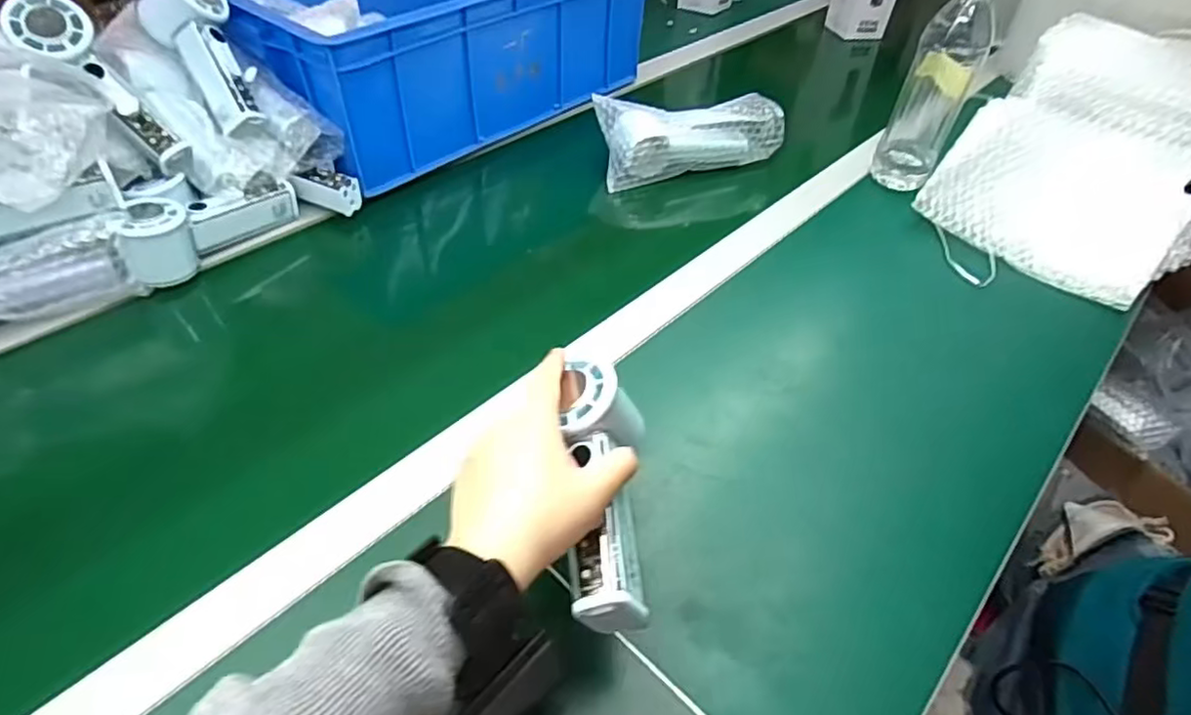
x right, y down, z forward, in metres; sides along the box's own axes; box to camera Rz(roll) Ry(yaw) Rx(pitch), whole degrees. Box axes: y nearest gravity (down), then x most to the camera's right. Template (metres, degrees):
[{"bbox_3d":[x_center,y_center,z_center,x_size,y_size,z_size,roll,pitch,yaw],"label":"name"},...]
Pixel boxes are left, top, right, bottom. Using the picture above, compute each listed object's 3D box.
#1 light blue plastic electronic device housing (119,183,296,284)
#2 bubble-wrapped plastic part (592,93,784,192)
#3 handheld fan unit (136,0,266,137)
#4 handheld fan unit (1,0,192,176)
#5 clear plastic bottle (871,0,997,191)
[{"bbox_3d":[-0.348,-0.126,0.587,0.045,0.058,0.153,32,51,23],"label":"light blue plastic electronic device housing"},{"bbox_3d":[0.108,-0.257,0.755,0.210,0.067,0.086,-9,48,-14],"label":"bubble-wrapped plastic part"},{"bbox_3d":[-0.356,-0.280,0.598,0.072,0.048,0.153,-27,96,-28],"label":"handheld fan unit"},{"bbox_3d":[-0.407,-0.225,0.538,0.045,0.156,0.059,-16,31,40],"label":"handheld fan unit"},{"bbox_3d":[0.371,-0.297,0.709,0.067,0.216,0.062,23,48,16],"label":"clear plastic bottle"}]

